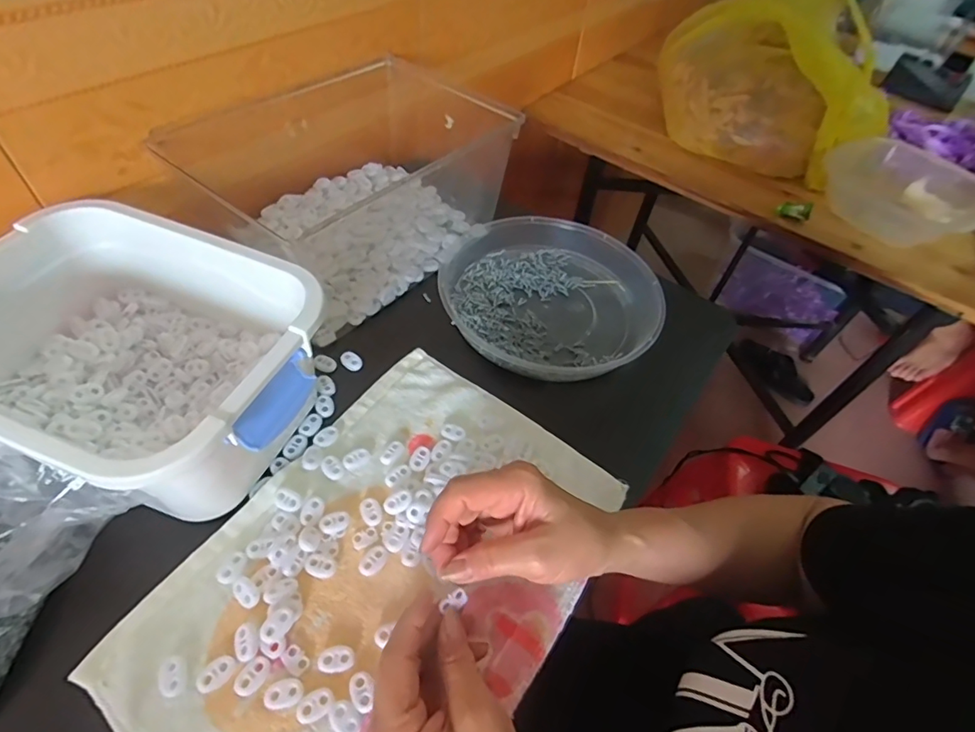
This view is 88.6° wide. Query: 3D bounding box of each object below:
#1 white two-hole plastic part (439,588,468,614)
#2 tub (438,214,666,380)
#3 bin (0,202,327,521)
[{"bbox_3d":[-0.021,0.145,0.307,0.018,0.004,0.010,-27,55,-23],"label":"white two-hole plastic part"},{"bbox_3d":[0.065,-0.074,0.539,0.230,0.042,0.218,4,51,-5],"label":"tub"},{"bbox_3d":[-0.258,0.002,0.378,0.253,0.125,0.187,20,51,8],"label":"bin"}]

